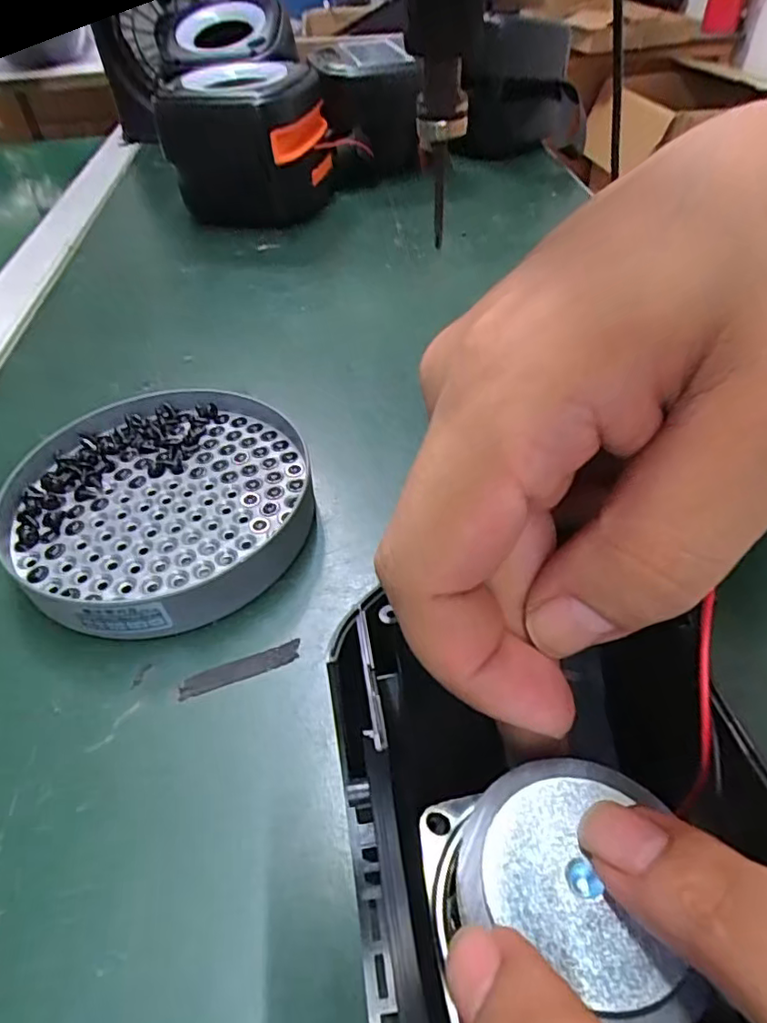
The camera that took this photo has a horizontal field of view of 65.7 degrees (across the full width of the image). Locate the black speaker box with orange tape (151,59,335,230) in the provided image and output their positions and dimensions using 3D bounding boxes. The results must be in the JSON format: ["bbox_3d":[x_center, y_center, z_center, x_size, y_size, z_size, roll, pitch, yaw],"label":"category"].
[{"bbox_3d":[-0.094,-0.269,0.436,0.097,0.088,0.099,15,49,15],"label":"black speaker box with orange tape"}]

